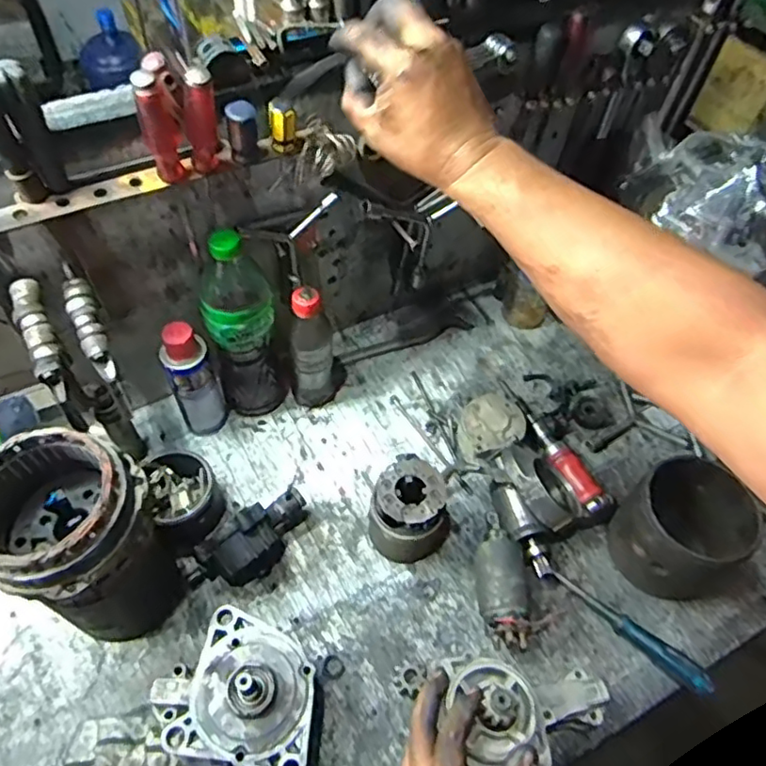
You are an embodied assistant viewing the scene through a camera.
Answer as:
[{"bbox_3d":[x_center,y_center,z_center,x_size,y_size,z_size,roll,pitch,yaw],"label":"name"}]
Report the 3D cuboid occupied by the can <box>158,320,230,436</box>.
[{"bbox_3d":[-0.218,-0.002,0.729,0.054,0.167,0.045,-13,56,-13],"label":"can"}]

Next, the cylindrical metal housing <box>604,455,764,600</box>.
[{"bbox_3d":[0.328,0.161,0.686,0.130,0.112,0.124,2,54,-3],"label":"cylindrical metal housing"}]

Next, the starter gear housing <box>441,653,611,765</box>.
[{"bbox_3d":[0.132,0.292,0.559,0.157,0.086,0.093,1,54,-3],"label":"starter gear housing"}]

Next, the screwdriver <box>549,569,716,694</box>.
[{"bbox_3d":[0.261,0.259,0.664,0.178,0.026,0.023,38,60,21],"label":"screwdriver"}]

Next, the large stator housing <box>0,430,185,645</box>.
[{"bbox_3d":[-0.273,0.149,0.580,0.126,0.225,0.126,23,56,12],"label":"large stator housing"}]

